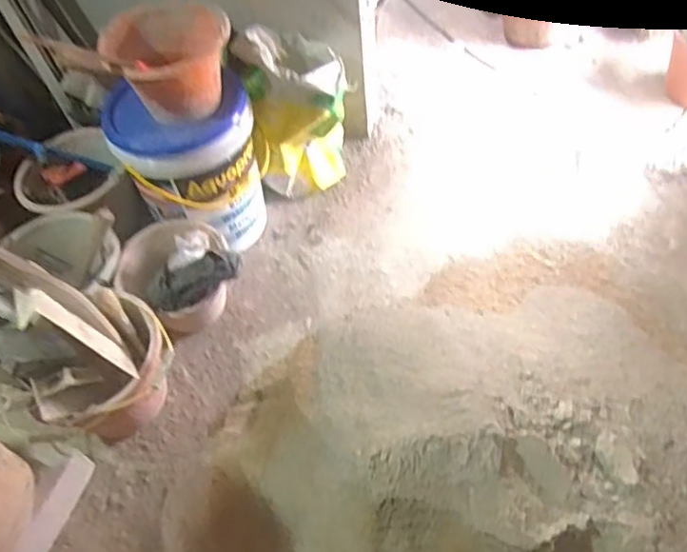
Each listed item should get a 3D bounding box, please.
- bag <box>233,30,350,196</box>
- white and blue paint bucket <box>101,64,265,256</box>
[{"bbox_3d":[-0.111,-0.405,1.604,0.232,0.404,0.274,-7,54,1],"label":"bag"},{"bbox_3d":[-0.336,-0.274,1.509,0.298,0.381,0.318,-3,54,4],"label":"white and blue paint bucket"}]

